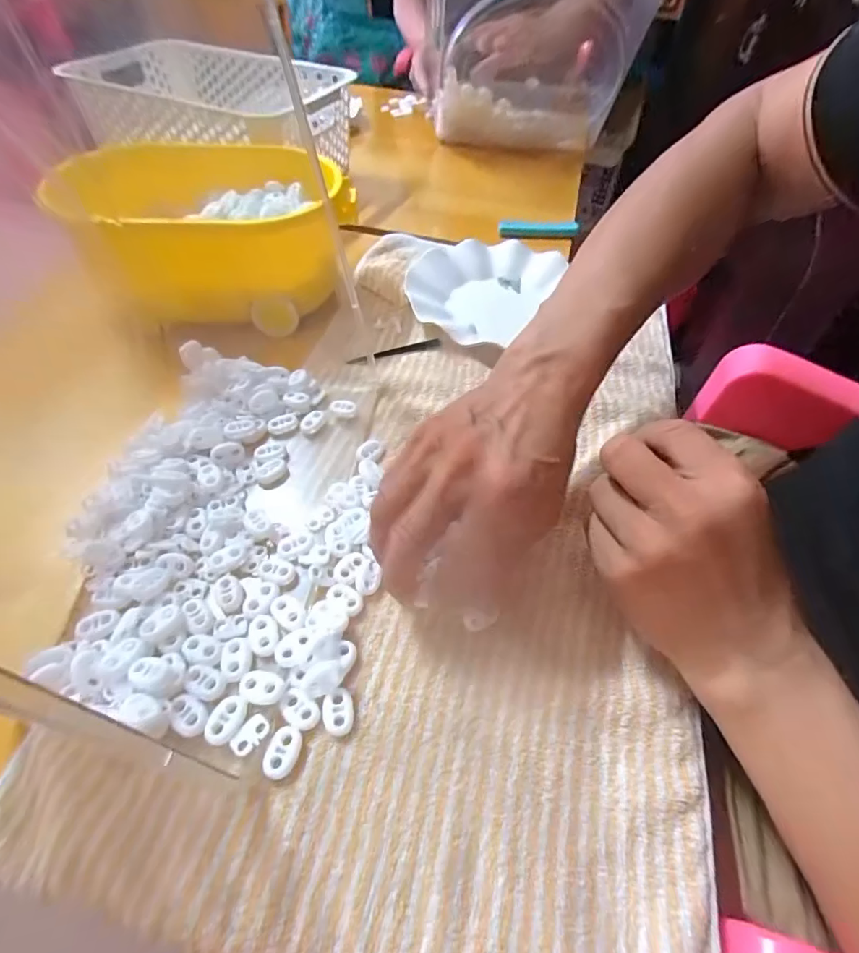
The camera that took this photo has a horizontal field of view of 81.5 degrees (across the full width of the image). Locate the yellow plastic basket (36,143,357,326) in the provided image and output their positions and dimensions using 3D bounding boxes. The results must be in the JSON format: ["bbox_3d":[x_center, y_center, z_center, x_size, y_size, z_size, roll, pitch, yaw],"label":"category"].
[{"bbox_3d":[-0.188,-0.215,0.447,0.218,0.103,0.166,-12,53,-12],"label":"yellow plastic basket"}]

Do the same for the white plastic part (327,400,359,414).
[{"bbox_3d":[-0.066,-0.051,0.382,0.019,0.012,0.010,-1,53,-3],"label":"white plastic part"}]

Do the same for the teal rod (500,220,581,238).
[{"bbox_3d":[0.135,-0.305,0.613,0.100,0.014,0.020,-3,51,-5],"label":"teal rod"}]

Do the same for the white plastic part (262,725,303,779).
[{"bbox_3d":[-0.070,0.132,0.239,0.015,0.004,0.022,14,52,9],"label":"white plastic part"}]

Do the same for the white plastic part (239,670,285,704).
[{"bbox_3d":[-0.084,0.105,0.250,0.022,0.004,0.015,8,51,3],"label":"white plastic part"}]

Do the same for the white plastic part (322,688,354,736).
[{"bbox_3d":[-0.046,0.119,0.252,0.015,0.007,0.021,-4,51,-6],"label":"white plastic part"}]

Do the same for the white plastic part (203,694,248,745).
[{"bbox_3d":[-0.098,0.117,0.240,0.015,0.004,0.023,22,53,14],"label":"white plastic part"}]

